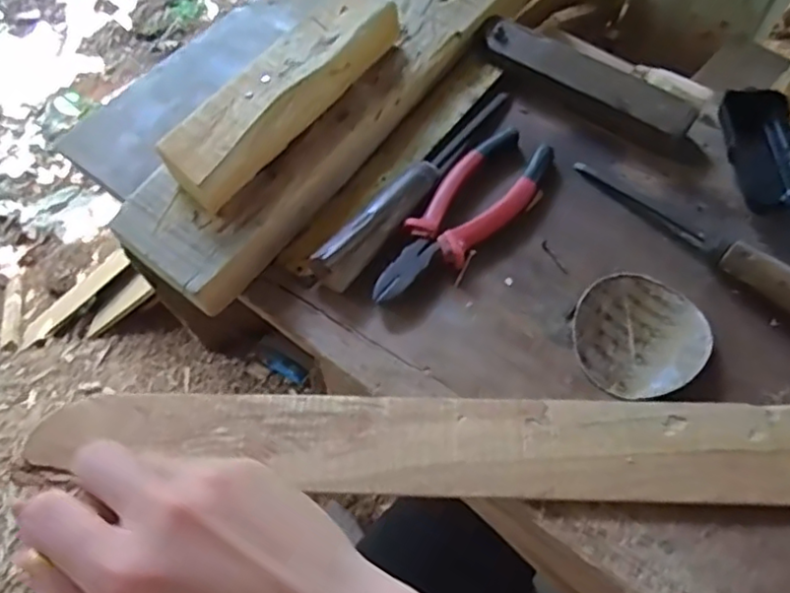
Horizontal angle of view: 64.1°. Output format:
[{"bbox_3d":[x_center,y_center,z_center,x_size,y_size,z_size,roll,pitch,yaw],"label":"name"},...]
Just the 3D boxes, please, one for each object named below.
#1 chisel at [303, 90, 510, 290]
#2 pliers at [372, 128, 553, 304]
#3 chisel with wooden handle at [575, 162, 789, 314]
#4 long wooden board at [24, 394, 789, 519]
[{"bbox_3d":[0.019,-0.093,0.491,0.029,0.021,0.230,33,70,17],"label":"chisel"},{"bbox_3d":[0.049,-0.061,0.481,0.059,0.016,0.184,37,71,18],"label":"pliers"},{"bbox_3d":[0.229,-0.037,0.448,0.023,0.029,0.234,-42,69,-17],"label":"chisel with wooden handle"},{"bbox_3d":[0.174,0.098,0.395,0.810,0.016,0.070,1,61,4],"label":"long wooden board"}]

